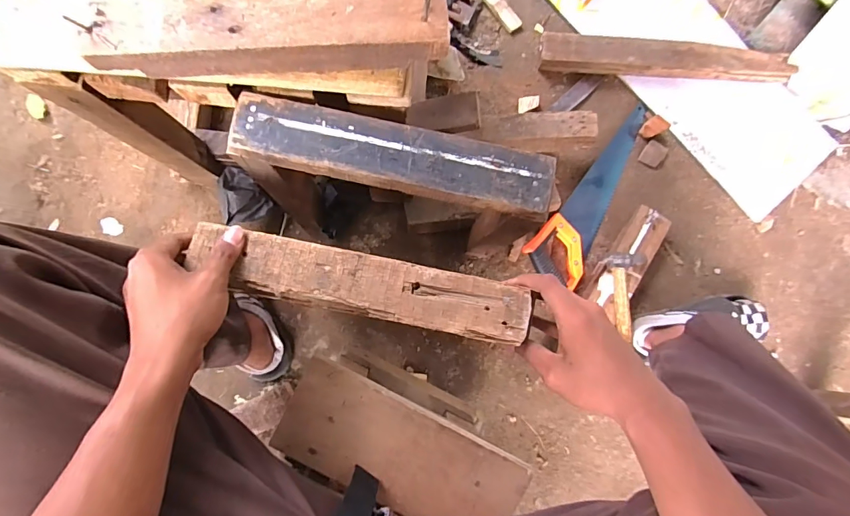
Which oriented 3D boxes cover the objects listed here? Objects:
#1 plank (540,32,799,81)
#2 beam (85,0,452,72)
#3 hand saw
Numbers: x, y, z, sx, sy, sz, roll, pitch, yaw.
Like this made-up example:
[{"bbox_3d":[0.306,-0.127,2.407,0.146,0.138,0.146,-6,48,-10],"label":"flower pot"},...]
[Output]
[{"bbox_3d":[0.472,-0.384,0.826,0.493,0.042,0.068,6,83,-4],"label":"plank"},{"bbox_3d":[-0.130,-0.200,0.368,0.298,0.040,0.069,-1,84,-5],"label":"beam"},{"bbox_3d":[0.339,-0.129,0.811,0.117,0.038,0.400,36,82,0],"label":"hand saw"}]

